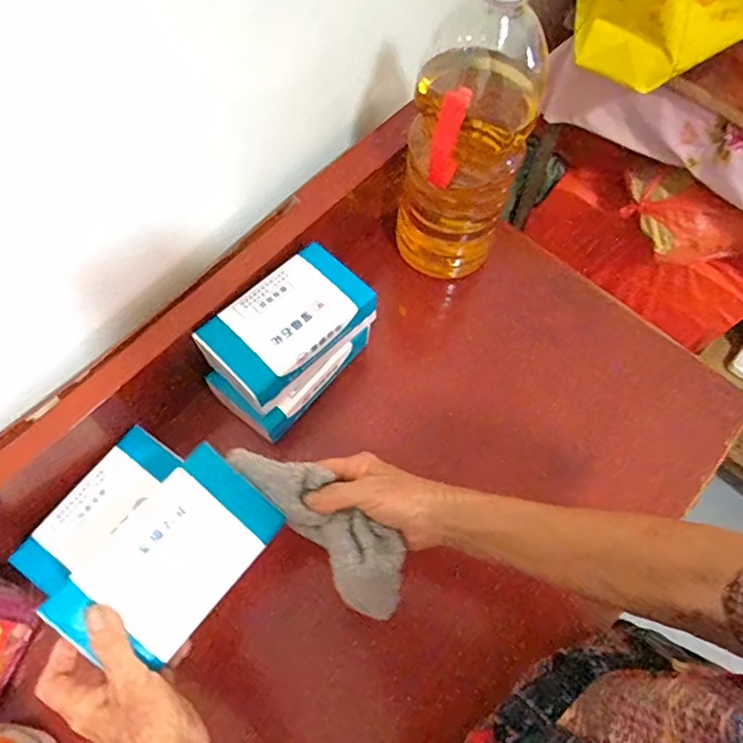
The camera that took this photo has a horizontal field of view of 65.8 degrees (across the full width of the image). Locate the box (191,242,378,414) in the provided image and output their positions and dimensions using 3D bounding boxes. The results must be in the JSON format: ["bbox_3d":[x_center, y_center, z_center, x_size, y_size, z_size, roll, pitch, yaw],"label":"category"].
[{"bbox_3d":[-0.081,-0.043,0.568,0.094,0.057,0.158,42,71,15],"label":"box"}]

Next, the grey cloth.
[{"bbox_3d":[-0.038,0.115,0.449,0.172,0.030,0.056,44,71,6],"label":"grey cloth"}]

